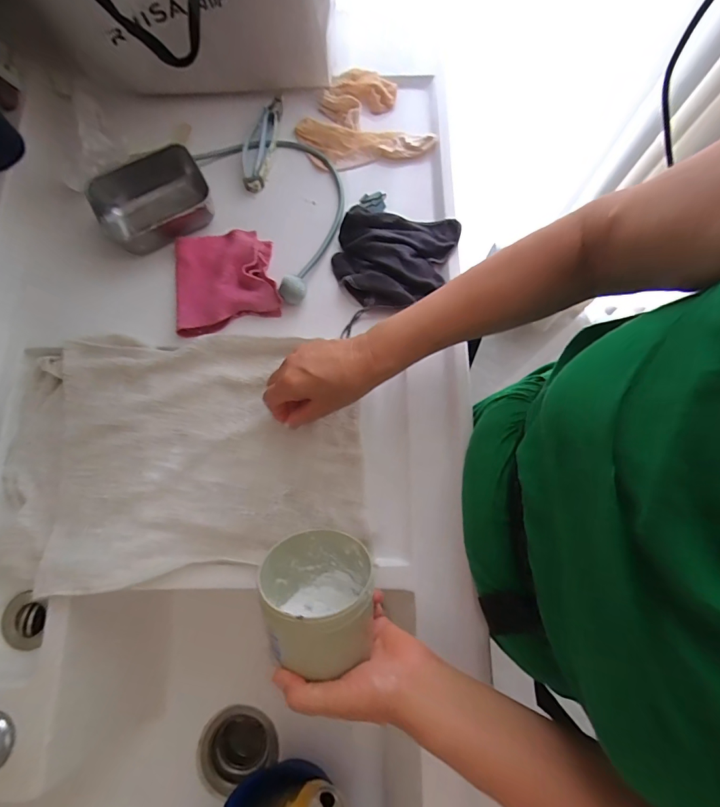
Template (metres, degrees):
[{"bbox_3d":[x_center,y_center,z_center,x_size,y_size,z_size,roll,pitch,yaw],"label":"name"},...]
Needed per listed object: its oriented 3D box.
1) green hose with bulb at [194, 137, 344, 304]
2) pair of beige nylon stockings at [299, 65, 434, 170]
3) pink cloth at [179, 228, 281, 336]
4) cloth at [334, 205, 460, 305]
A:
[{"bbox_3d":[-0.087,-0.262,0.511,0.153,0.027,0.262,-31,78,-6],"label":"green hose with bulb"},{"bbox_3d":[-0.005,-0.385,0.551,0.155,0.020,0.156,0,77,1],"label":"pair of beige nylon stockings"},{"bbox_3d":[-0.165,-0.155,0.493,0.120,0.021,0.125,-13,77,-2],"label":"pink cloth"},{"bbox_3d":[0.044,-0.175,0.494,0.147,0.037,0.122,1,77,2],"label":"cloth"}]

